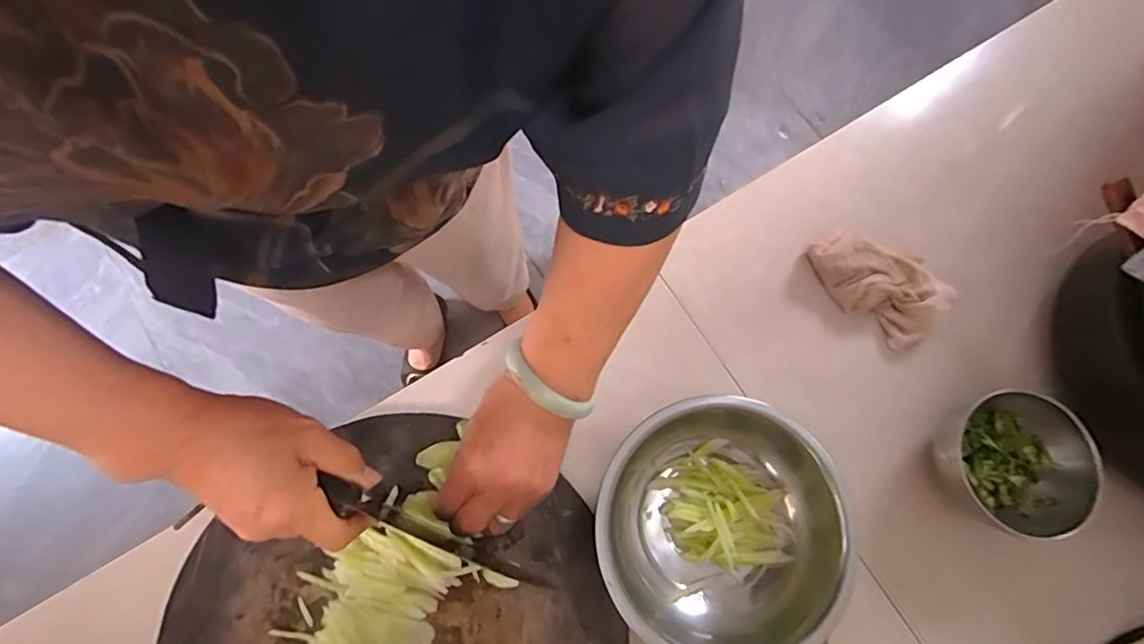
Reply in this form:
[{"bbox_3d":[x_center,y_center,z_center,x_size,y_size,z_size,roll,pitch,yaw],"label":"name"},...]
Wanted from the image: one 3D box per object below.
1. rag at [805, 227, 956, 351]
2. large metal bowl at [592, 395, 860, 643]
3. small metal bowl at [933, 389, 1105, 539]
[{"bbox_3d":[0.294,-0.041,0.537,0.126,0.032,0.077,41,77,9],"label":"rag"},{"bbox_3d":[0.119,0.169,0.453,0.194,0.075,0.175,-29,77,-9],"label":"large metal bowl"},{"bbox_3d":[0.374,0.120,0.479,0.102,0.068,0.113,13,75,2],"label":"small metal bowl"}]

